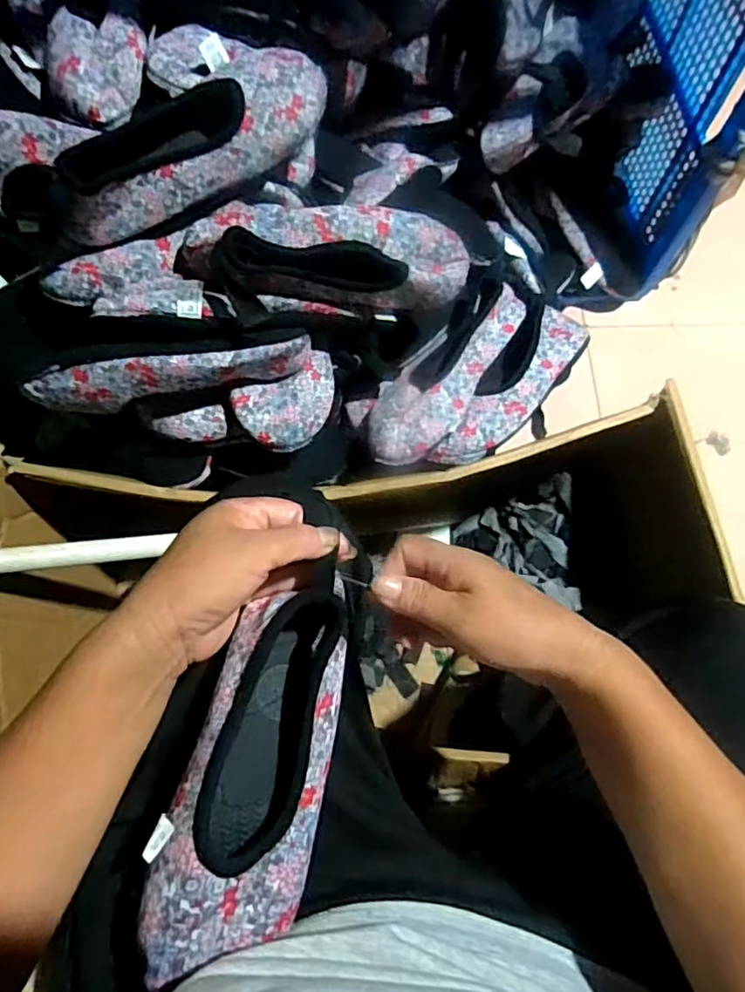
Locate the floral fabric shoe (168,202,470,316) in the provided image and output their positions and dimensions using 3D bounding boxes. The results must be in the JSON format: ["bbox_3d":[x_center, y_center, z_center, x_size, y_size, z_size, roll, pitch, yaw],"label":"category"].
[{"bbox_3d":[-0.036,-0.221,0.569,0.260,0.071,0.097,0,72,-14],"label":"floral fabric shoe"}]

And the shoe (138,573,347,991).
[{"bbox_3d":[-0.065,0.159,0.363,0.080,0.059,0.203,15,72,4],"label":"shoe"}]

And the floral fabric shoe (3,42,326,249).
[{"bbox_3d":[-0.163,-0.297,0.534,0.277,0.069,0.077,-34,76,-11],"label":"floral fabric shoe"}]

